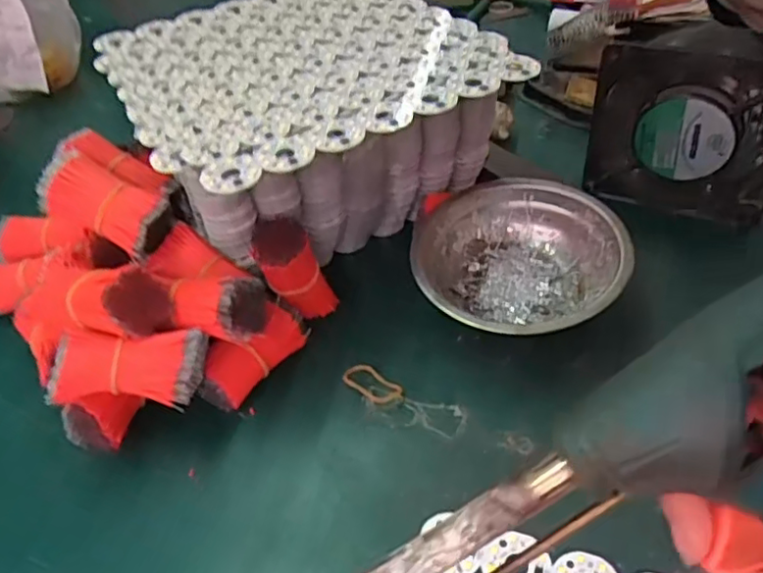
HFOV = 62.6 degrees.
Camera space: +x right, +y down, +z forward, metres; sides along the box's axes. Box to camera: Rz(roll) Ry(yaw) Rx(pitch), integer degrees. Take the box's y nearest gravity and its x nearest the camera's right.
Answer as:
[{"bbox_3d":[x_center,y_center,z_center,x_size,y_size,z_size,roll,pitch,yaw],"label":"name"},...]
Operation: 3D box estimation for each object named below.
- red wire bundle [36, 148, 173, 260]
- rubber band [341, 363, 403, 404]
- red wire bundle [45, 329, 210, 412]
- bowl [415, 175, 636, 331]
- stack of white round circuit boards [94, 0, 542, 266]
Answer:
[{"bbox_3d":[-0.161,-0.050,0.368,0.071,0.029,0.035,27,48,-3],"label":"red wire bundle"},{"bbox_3d":[-0.005,0.057,0.364,0.036,0.004,0.018,28,45,28],"label":"rubber band"},{"bbox_3d":[-0.131,0.042,0.326,0.076,0.033,0.029,-1,43,-12],"label":"red wire bundle"},{"bbox_3d":[0.084,-0.011,0.397,0.126,0.049,0.125,-3,44,3],"label":"bowl"},{"bbox_3d":[-0.053,-0.120,0.456,0.235,0.107,0.251,-30,49,-22],"label":"stack of white round circuit boards"}]

